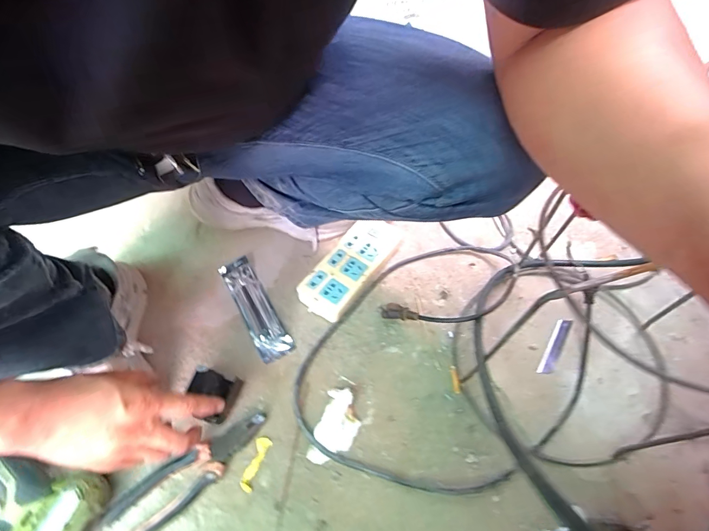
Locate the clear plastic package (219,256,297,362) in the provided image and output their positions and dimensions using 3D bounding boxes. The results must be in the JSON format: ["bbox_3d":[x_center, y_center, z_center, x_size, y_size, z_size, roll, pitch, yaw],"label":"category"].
[{"bbox_3d":[-0.154,0.060,0.576,0.048,0.025,0.183,-27,61,-17],"label":"clear plastic package"}]

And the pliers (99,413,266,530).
[{"bbox_3d":[-0.195,0.252,0.454,0.195,0.017,0.054,-31,62,-19],"label":"pliers"}]

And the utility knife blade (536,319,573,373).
[{"bbox_3d":[0.294,0.118,0.551,0.019,0.006,0.098,31,62,18],"label":"utility knife blade"}]

